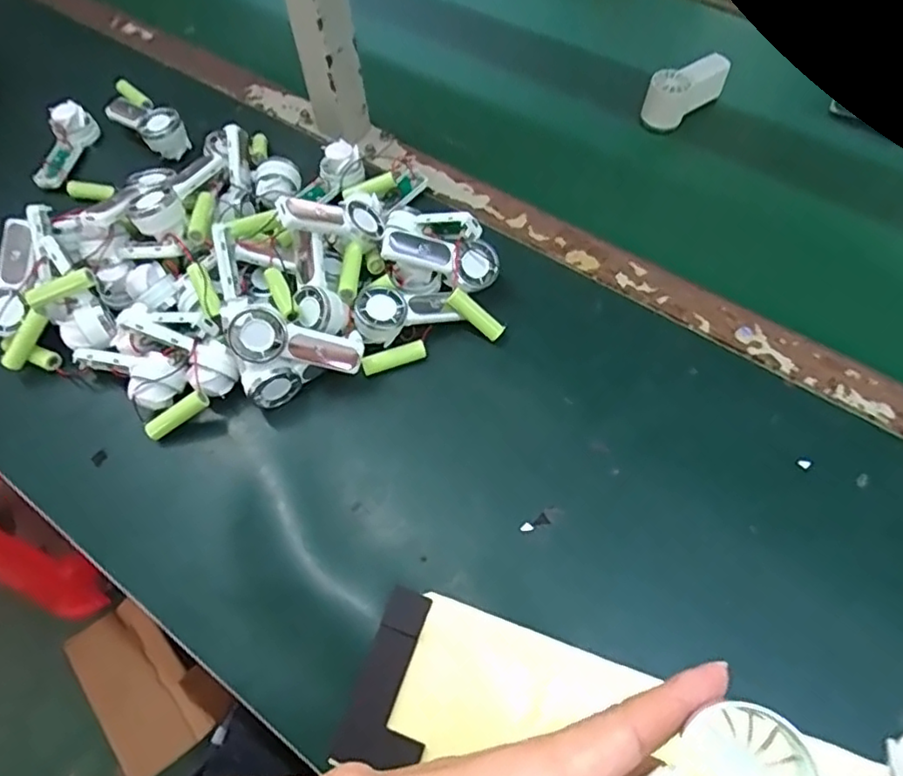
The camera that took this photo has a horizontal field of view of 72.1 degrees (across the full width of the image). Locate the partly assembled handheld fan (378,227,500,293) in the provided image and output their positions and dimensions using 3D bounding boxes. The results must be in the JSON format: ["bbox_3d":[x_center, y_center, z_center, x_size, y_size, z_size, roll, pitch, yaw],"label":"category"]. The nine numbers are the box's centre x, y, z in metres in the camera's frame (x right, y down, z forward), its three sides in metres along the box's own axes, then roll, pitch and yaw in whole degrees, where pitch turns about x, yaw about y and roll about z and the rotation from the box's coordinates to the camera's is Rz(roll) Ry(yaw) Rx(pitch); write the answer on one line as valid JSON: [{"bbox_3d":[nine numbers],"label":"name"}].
[{"bbox_3d":[-0.009,-0.105,0.490,0.094,0.029,0.033,12,56,-16],"label":"partly assembled handheld fan"}]

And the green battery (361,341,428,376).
[{"bbox_3d":[-0.045,-0.023,0.487,0.051,0.016,0.013,-19,59,-10],"label":"green battery"}]

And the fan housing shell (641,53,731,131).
[{"bbox_3d":[0.228,-0.290,0.609,0.083,0.045,0.031,-32,64,-16],"label":"fan housing shell"}]

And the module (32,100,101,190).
[{"bbox_3d":[-0.388,-0.239,0.621,0.027,0.042,0.087,25,89,17],"label":"module"}]

